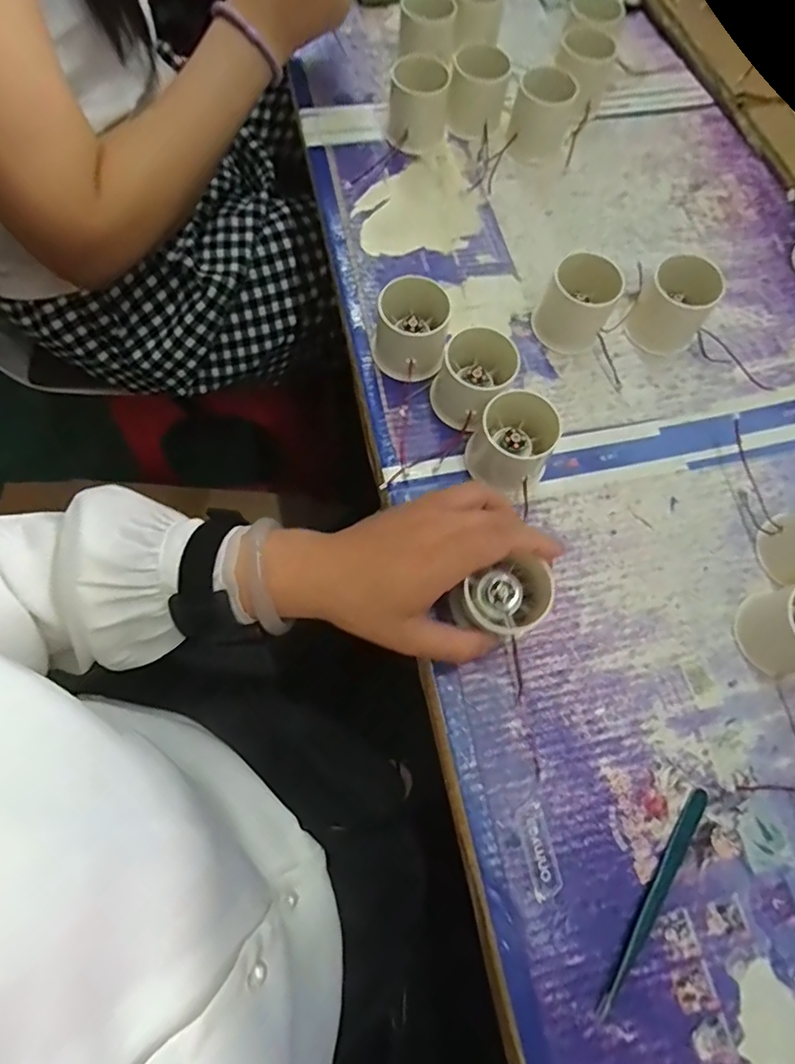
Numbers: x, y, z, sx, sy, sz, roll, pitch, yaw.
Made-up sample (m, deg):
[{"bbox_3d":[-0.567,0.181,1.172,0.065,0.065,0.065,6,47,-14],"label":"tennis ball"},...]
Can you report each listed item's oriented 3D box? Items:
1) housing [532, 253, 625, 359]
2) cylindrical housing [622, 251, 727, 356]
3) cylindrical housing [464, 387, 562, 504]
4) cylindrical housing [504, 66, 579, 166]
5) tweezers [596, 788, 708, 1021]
[{"bbox_3d":[0.135,-0.172,0.413,0.051,0.058,0.044,28,72,8],"label":"housing"},{"bbox_3d":[0.211,-0.172,0.416,0.049,0.055,0.041,35,73,10],"label":"cylindrical housing"},{"bbox_3d":[0.080,-0.062,0.378,0.054,0.042,0.064,28,72,8],"label":"cylindrical housing"},{"bbox_3d":[0.130,-0.375,0.487,0.051,0.050,0.052,22,71,5],"label":"cylindrical housing"},{"bbox_3d":[0.143,0.202,0.303,0.010,0.006,0.128,35,73,10],"label":"tweezers"}]

